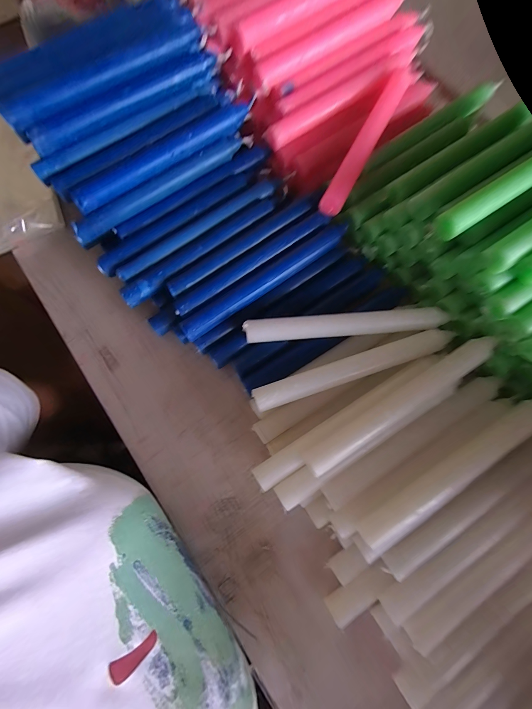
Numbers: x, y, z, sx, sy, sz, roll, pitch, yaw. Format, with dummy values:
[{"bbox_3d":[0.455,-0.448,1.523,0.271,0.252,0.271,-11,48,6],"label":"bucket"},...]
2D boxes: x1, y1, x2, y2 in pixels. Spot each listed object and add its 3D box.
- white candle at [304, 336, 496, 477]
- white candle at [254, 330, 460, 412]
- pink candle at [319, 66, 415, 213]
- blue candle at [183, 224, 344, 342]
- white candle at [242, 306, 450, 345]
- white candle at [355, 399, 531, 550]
[{"bbox_3d":[0.122,0.043,0.266,0.197,0.023,0.022,-32,77,-6],"label":"white candle"},{"bbox_3d":[0.085,0.012,0.286,0.198,0.024,0.023,-19,76,-3],"label":"white candle"},{"bbox_3d":[0.114,-0.238,0.331,0.022,0.028,0.204,28,78,8],"label":"pink candle"},{"bbox_3d":[0.002,-0.079,0.313,0.203,0.022,0.020,-35,77,-7],"label":"blue candle"},{"bbox_3d":[0.079,-0.029,0.295,0.196,0.016,0.022,-5,76,1],"label":"white candle"},{"bbox_3d":[0.161,0.098,0.253,0.192,0.021,0.021,-33,77,-6],"label":"white candle"}]

